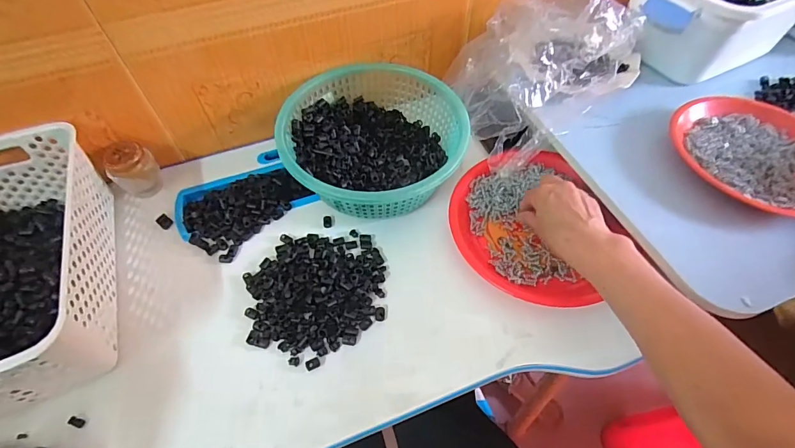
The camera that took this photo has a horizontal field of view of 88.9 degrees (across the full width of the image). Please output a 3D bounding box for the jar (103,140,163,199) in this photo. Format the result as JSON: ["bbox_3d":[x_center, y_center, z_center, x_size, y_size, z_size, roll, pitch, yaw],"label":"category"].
[{"bbox_3d":[-0.354,-0.074,0.546,0.048,0.064,0.052,22,60,15],"label":"jar"}]

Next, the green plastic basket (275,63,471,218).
[{"bbox_3d":[-0.029,-0.113,0.544,0.225,0.078,0.218,1,57,2],"label":"green plastic basket"}]

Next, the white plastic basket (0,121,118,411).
[{"bbox_3d":[-0.424,0.045,0.426,0.206,0.104,0.330,-23,59,-13],"label":"white plastic basket"}]

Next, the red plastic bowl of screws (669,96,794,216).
[{"bbox_3d":[0.419,-0.086,0.474,0.179,0.024,0.174,-1,56,1],"label":"red plastic bowl of screws"}]

